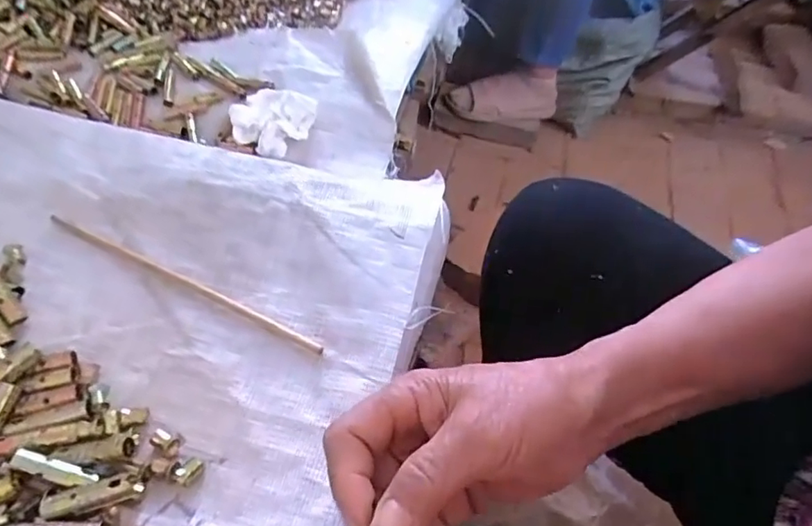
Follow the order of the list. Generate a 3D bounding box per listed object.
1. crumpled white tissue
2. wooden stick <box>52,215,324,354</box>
[{"bbox_3d":[-0.109,-0.119,0.461,0.056,0.031,0.056,12,51,3],"label":"crumpled white tissue"},{"bbox_3d":[-0.146,0.010,0.360,0.216,0.009,0.008,24,53,13],"label":"wooden stick"}]

